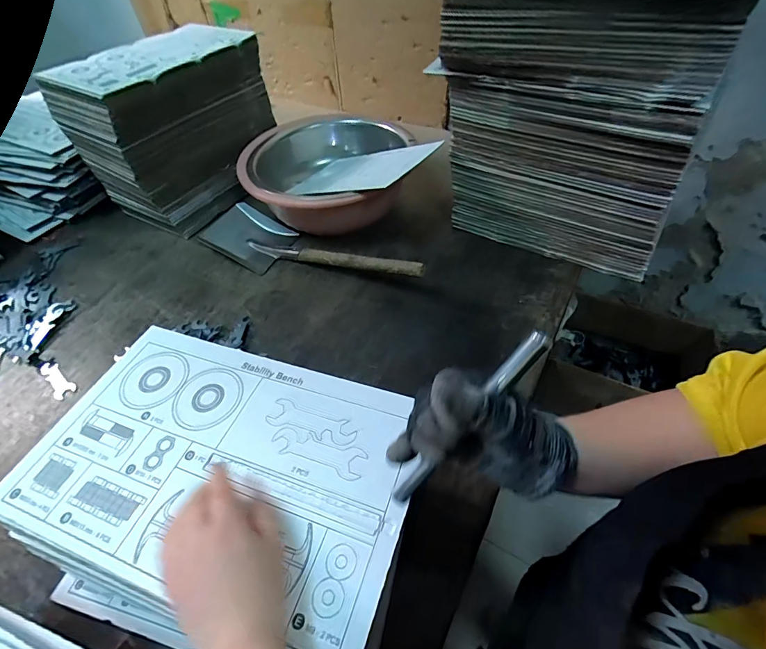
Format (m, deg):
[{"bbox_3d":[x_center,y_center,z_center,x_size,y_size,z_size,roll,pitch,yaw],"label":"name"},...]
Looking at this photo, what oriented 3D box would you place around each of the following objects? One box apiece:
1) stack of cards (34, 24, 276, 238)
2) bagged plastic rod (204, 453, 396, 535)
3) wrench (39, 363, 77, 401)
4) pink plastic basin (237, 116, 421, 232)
[{"bbox_3d":[-0.443,-0.436,0.871,0.236,0.294,0.373,27,57,24],"label":"stack of cards"},{"bbox_3d":[-0.078,0.148,0.344,0.184,0.004,0.016,13,53,17],"label":"bagged plastic rod"},{"bbox_3d":[-0.548,0.090,0.650,0.102,0.005,0.030,31,59,26],"label":"wrench"},{"bbox_3d":[-0.126,-0.322,0.856,0.353,0.139,0.337,-2,51,3],"label":"pink plastic basin"}]

